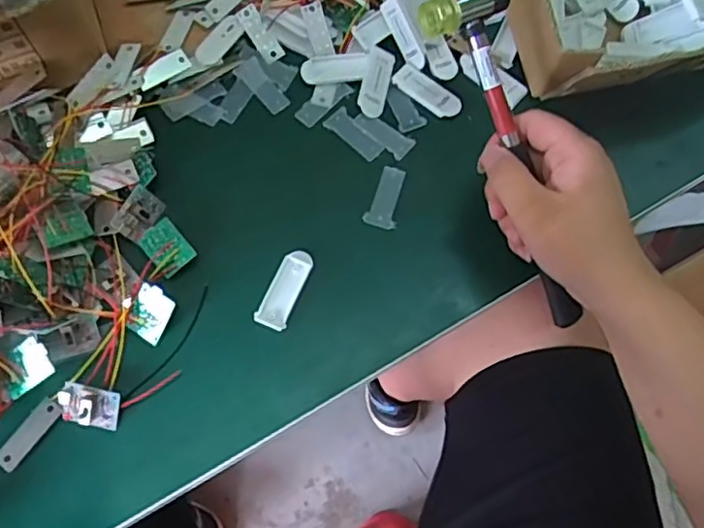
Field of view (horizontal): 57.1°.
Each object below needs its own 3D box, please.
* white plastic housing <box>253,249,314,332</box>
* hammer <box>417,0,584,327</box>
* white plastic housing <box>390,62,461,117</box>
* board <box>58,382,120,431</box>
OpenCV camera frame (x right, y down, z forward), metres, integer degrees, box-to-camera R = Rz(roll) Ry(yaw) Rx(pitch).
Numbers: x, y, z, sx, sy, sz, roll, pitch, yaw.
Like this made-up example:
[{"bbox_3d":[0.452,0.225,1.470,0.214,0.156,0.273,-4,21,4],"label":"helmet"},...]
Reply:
[{"bbox_3d":[-0.045,0.016,0.439,0.022,0.004,0.057,24,70,7],"label":"white plastic housing"},{"bbox_3d":[0.107,-0.064,0.422,0.059,0.022,0.232,-22,100,-11],"label":"hammer"},{"bbox_3d":[0.058,-0.133,0.499,0.058,0.004,0.021,38,91,11],"label":"white plastic housing"},{"bbox_3d":[-0.164,0.088,0.402,0.038,0.011,0.024,12,84,-12],"label":"board"}]

